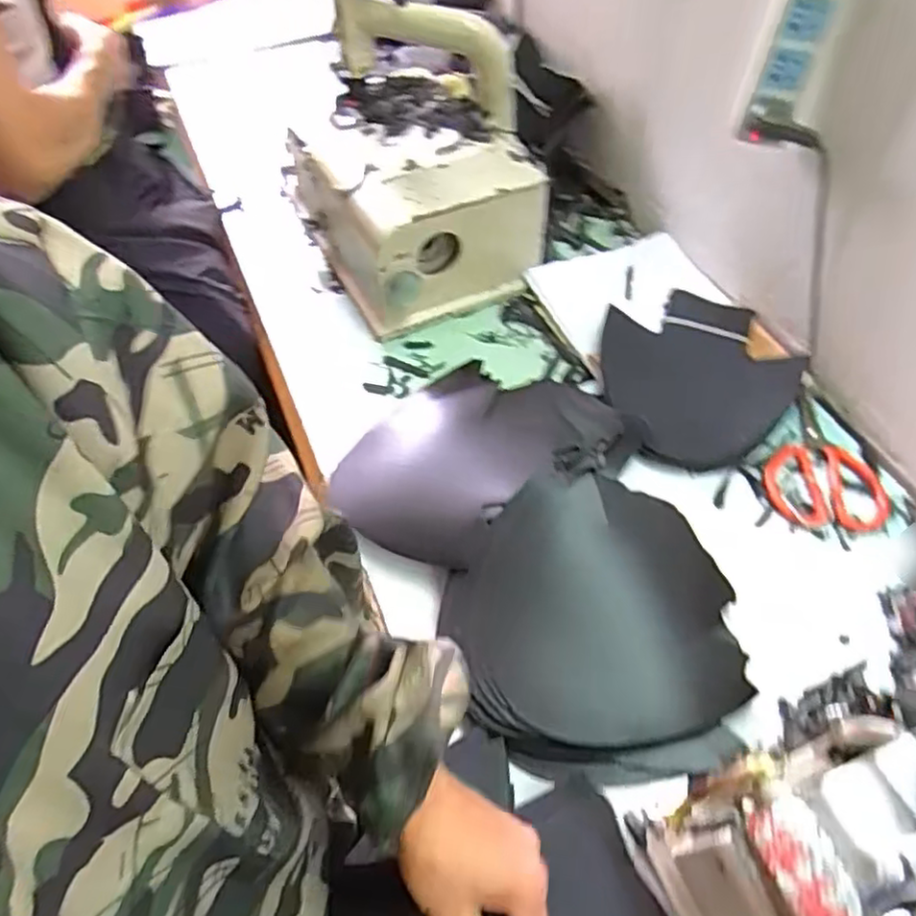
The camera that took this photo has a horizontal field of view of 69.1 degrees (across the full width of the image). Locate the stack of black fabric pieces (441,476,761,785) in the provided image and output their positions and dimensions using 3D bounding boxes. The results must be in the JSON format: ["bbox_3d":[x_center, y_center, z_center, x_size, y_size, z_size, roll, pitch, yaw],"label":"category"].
[{"bbox_3d":[0.112,0.133,0.567,0.237,0.055,0.243,-1,54,4],"label":"stack of black fabric pieces"}]

